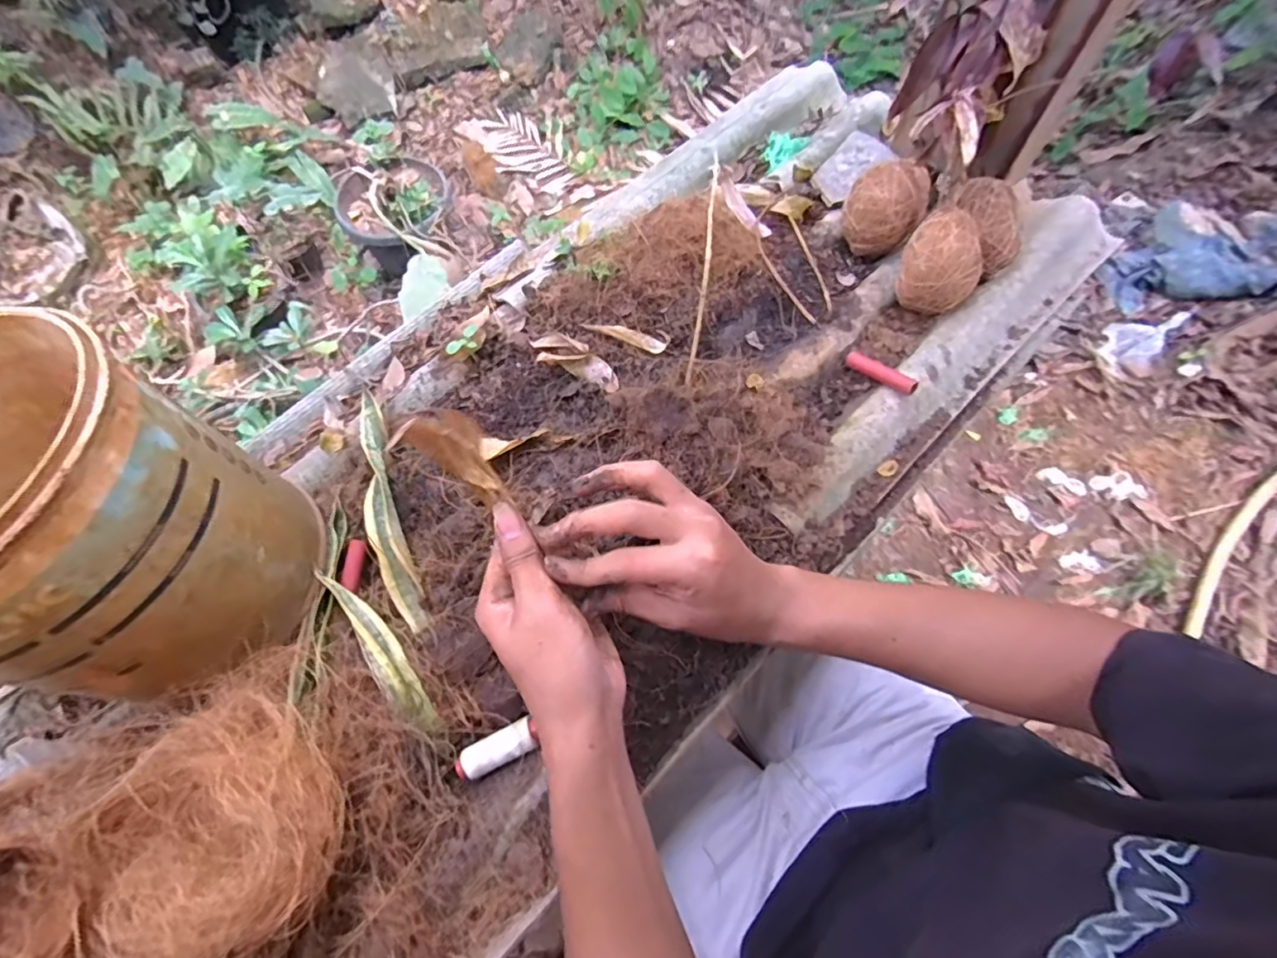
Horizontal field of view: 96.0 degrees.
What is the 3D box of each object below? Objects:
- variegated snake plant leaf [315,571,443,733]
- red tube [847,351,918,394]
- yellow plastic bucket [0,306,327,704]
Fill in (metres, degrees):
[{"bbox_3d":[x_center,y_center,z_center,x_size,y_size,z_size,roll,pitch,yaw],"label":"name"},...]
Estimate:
[{"bbox_3d":[-0.171,0.108,0.376,0.019,0.016,0.131,-38,71,-12],"label":"variegated snake plant leaf"},{"bbox_3d":[0.192,-0.086,0.457,0.013,0.012,0.061,-38,51,-12],"label":"red tube"},{"bbox_3d":[-0.327,0.023,0.338,0.202,0.174,0.172,15,69,9],"label":"yellow plastic bucket"}]

